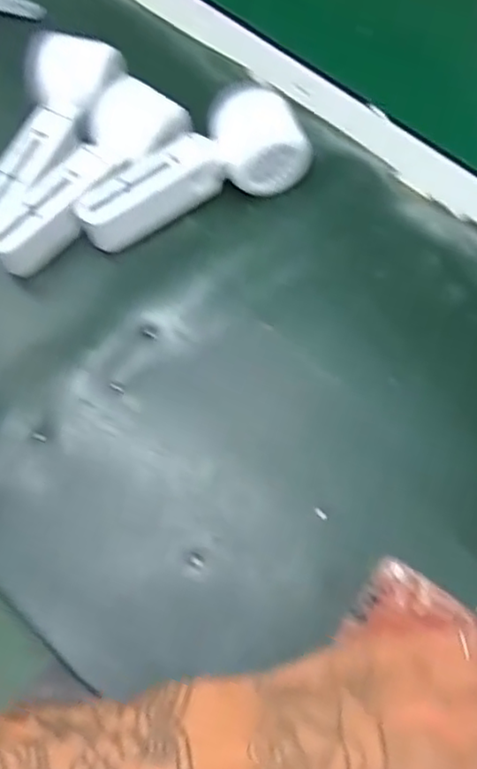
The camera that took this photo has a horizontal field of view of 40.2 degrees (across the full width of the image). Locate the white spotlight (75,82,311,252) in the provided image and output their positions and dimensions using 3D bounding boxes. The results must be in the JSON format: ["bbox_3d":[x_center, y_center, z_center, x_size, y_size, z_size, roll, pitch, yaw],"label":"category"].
[{"bbox_3d":[-0.036,-0.155,0.467,0.165,0.050,0.063,-22,72,-6],"label":"white spotlight"}]

